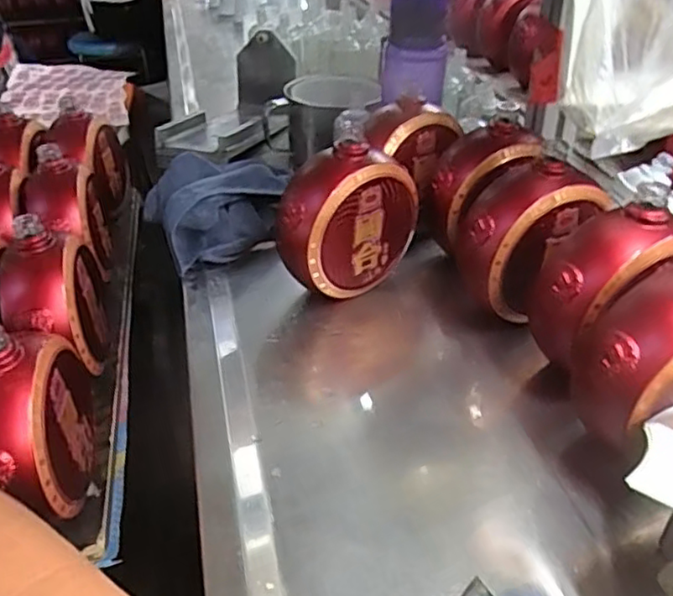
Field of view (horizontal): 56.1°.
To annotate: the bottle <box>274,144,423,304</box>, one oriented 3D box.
[{"bbox_3d":[0.011,-0.071,0.574,0.135,0.122,0.058,-18,38,-20],"label":"bottle"}]

